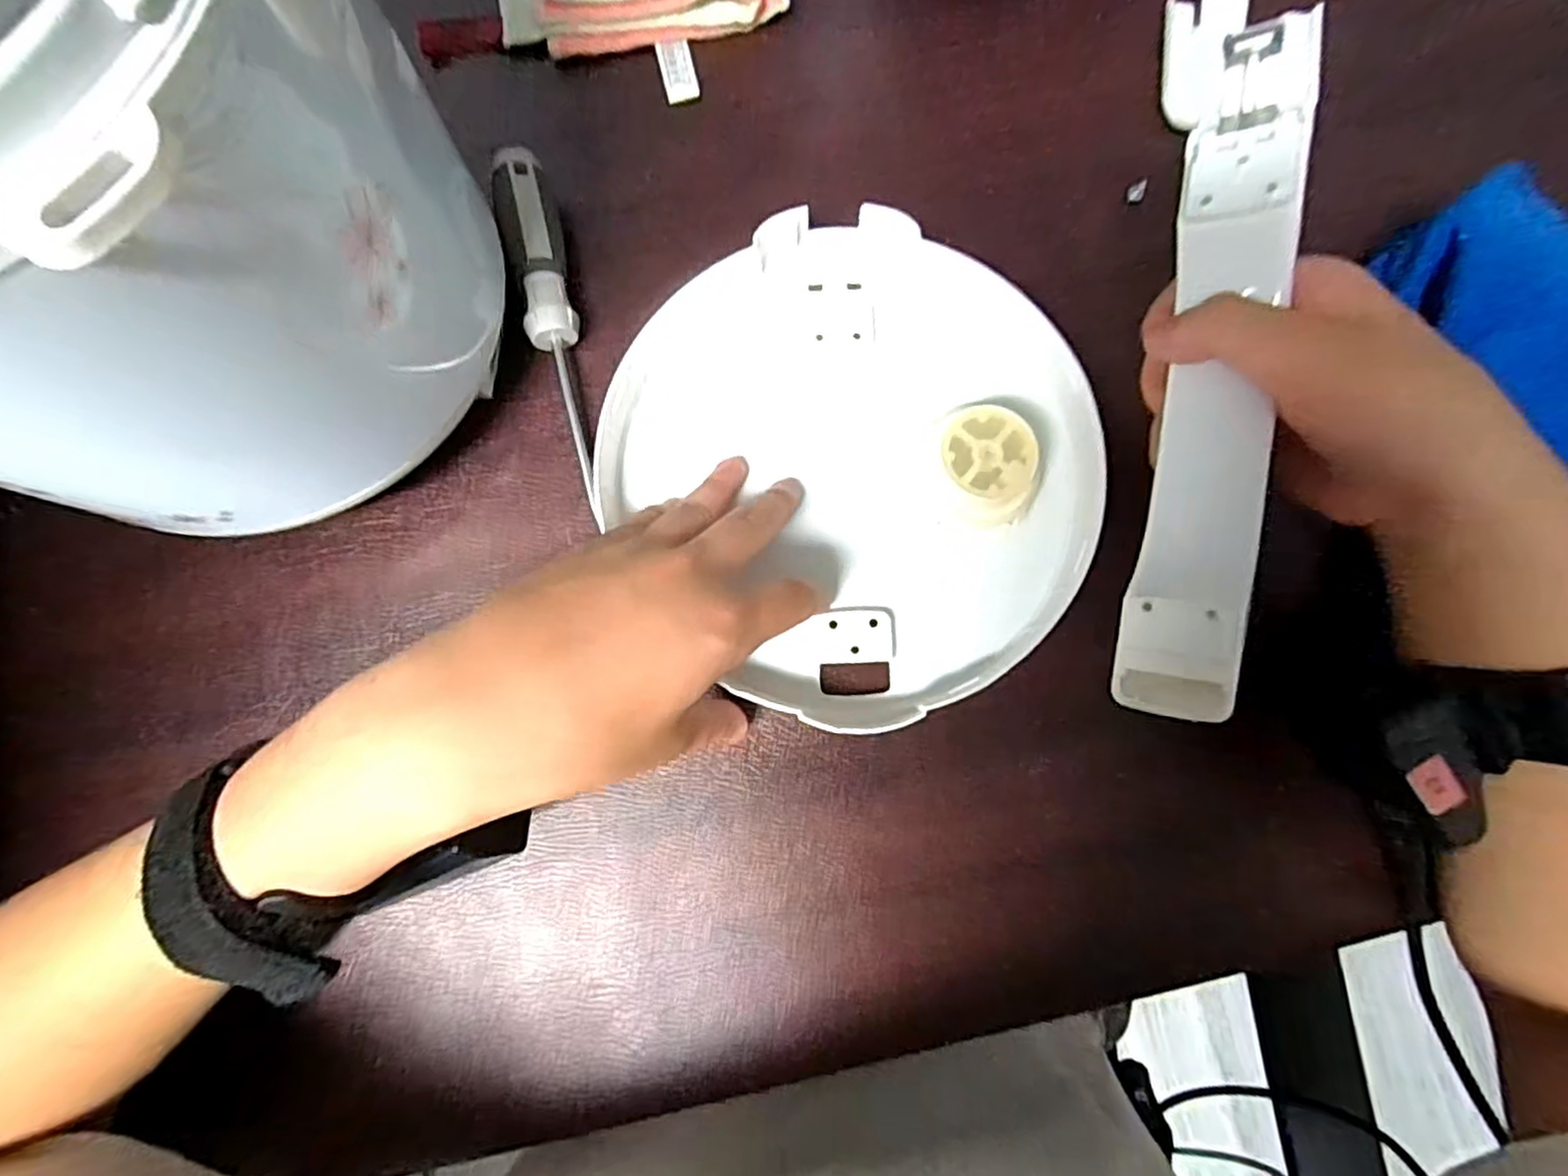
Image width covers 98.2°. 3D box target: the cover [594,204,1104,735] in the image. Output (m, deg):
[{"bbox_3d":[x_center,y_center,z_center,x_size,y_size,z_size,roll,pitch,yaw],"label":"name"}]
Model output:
[{"bbox_3d":[0.031,-0.055,0.290,0.184,0.034,0.204,-36,84,-6],"label":"cover"}]

